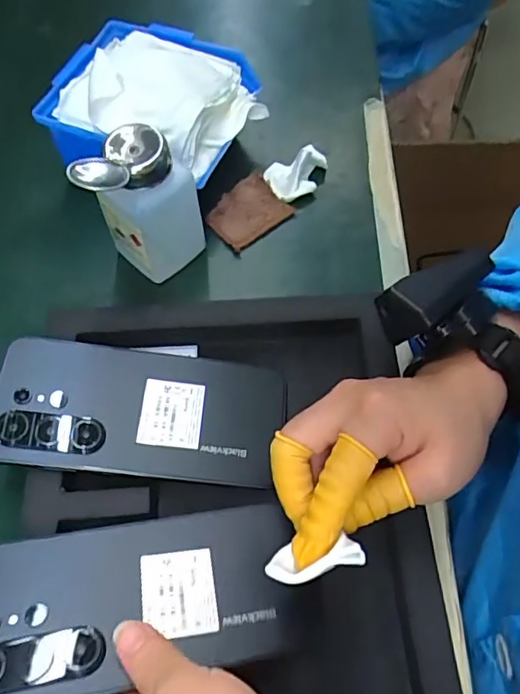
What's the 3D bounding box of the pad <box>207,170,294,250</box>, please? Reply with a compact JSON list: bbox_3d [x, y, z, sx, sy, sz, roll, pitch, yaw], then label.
[{"bbox_3d":[-0.009,-0.106,0.428,0.056,0.011,0.045,-38,67,-15],"label":"pad"}]

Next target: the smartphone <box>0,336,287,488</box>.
[{"bbox_3d":[-0.070,0.037,0.328,0.165,0.005,0.077,7,63,-7],"label":"smartphone"}]

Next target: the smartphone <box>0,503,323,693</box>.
[{"bbox_3d":[-0.058,0.120,0.270,0.165,0.004,0.077,-4,47,-15],"label":"smartphone"}]

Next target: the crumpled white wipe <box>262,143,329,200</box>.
[{"bbox_3d":[0.026,-0.140,0.438,0.041,0.019,0.041,17,65,12],"label":"crumpled white wipe"}]

